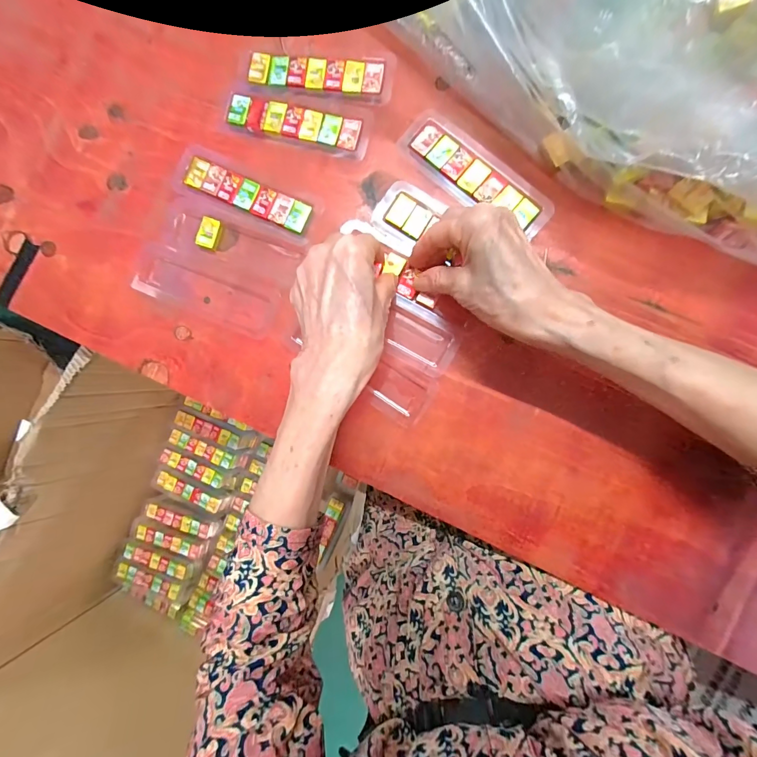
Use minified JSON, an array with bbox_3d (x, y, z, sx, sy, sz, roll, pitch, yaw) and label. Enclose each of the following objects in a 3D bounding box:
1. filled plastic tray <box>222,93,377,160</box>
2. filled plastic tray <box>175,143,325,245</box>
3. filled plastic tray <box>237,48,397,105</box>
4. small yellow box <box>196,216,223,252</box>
[{"bbox_3d":[-0.074,-0.223,0.307,0.137,0.006,0.035,15,91,6],"label":"filled plastic tray"},{"bbox_3d":[-0.117,-0.163,0.312,0.140,0.006,0.041,25,92,6],"label":"filled plastic tray"},{"bbox_3d":[-0.056,-0.268,0.304,0.142,0.005,0.050,9,90,6],"label":"filled plastic tray"},{"bbox_3d":[-0.151,-0.130,0.314,0.019,0.008,0.027,15,91,6],"label":"small yellow box"}]

